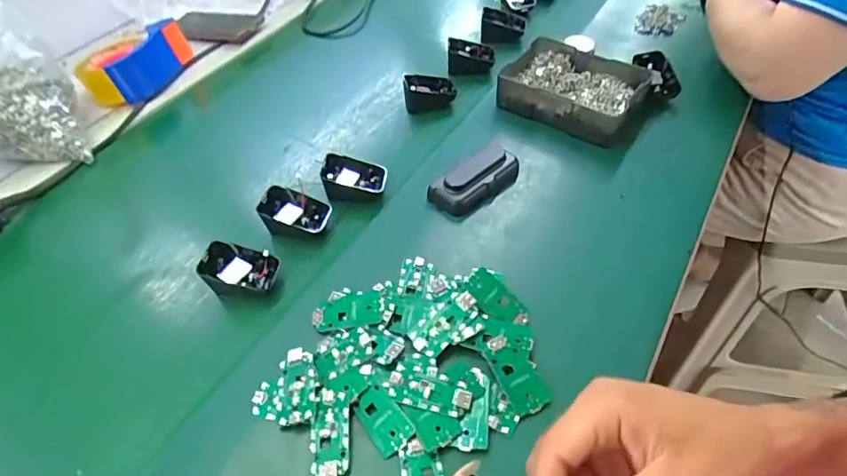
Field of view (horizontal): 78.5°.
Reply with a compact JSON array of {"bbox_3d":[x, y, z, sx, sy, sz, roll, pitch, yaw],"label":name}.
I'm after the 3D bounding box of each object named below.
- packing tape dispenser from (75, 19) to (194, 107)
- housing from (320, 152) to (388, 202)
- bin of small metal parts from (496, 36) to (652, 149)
[{"bbox_3d":[-0.423,-0.256,0.750,0.097,0.059,0.148,18,53,21],"label":"packing tape dispenser"},{"bbox_3d":[-0.075,-0.066,0.577,0.065,0.050,0.048,-7,48,0],"label":"housing"},{"bbox_3d":[0.191,-0.186,0.655,0.172,0.048,0.133,29,57,28],"label":"bin of small metal parts"}]

